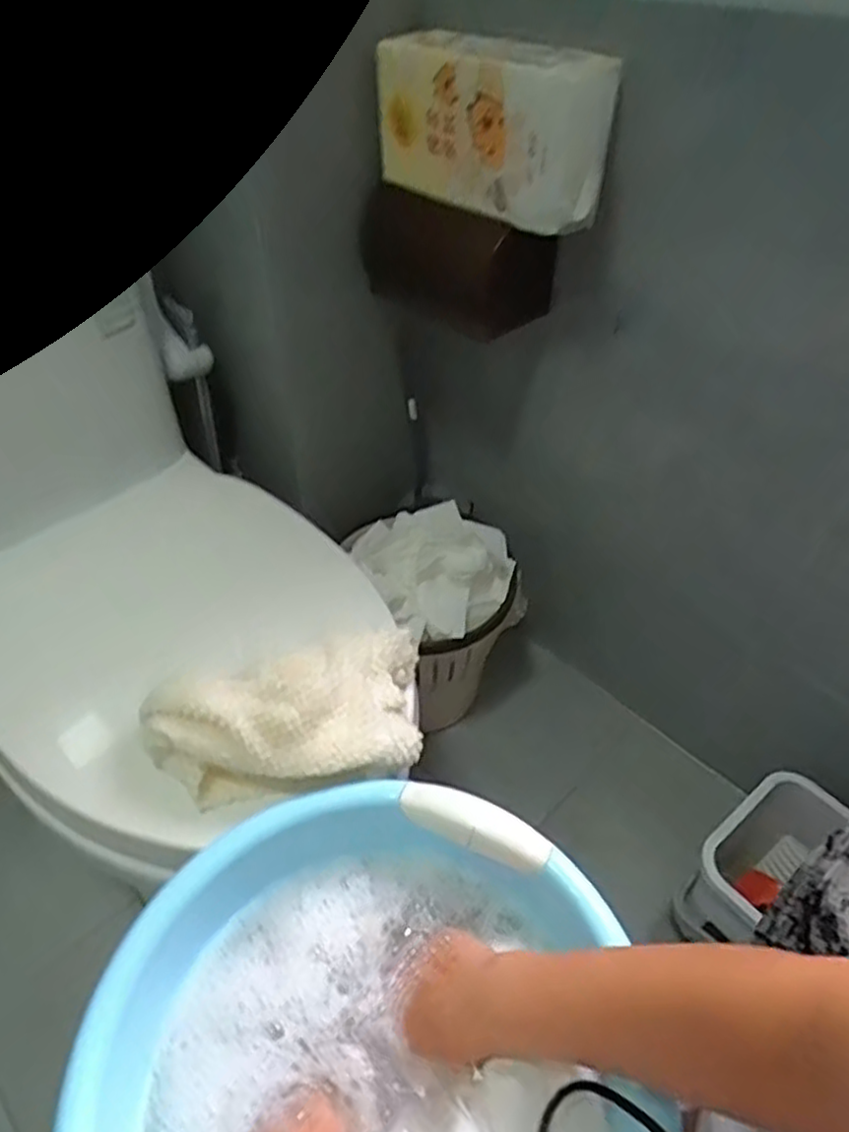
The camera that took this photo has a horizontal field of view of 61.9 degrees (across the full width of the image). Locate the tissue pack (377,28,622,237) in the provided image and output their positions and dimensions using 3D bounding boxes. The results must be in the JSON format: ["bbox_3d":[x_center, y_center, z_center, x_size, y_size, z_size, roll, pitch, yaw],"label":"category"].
[{"bbox_3d":[0.058,-0.427,0.697,0.268,0.134,0.061,32,52,28],"label":"tissue pack"}]

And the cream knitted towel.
[{"bbox_3d":[-0.101,0.118,0.561,0.227,0.070,0.116,-14,46,-14],"label":"cream knitted towel"}]

